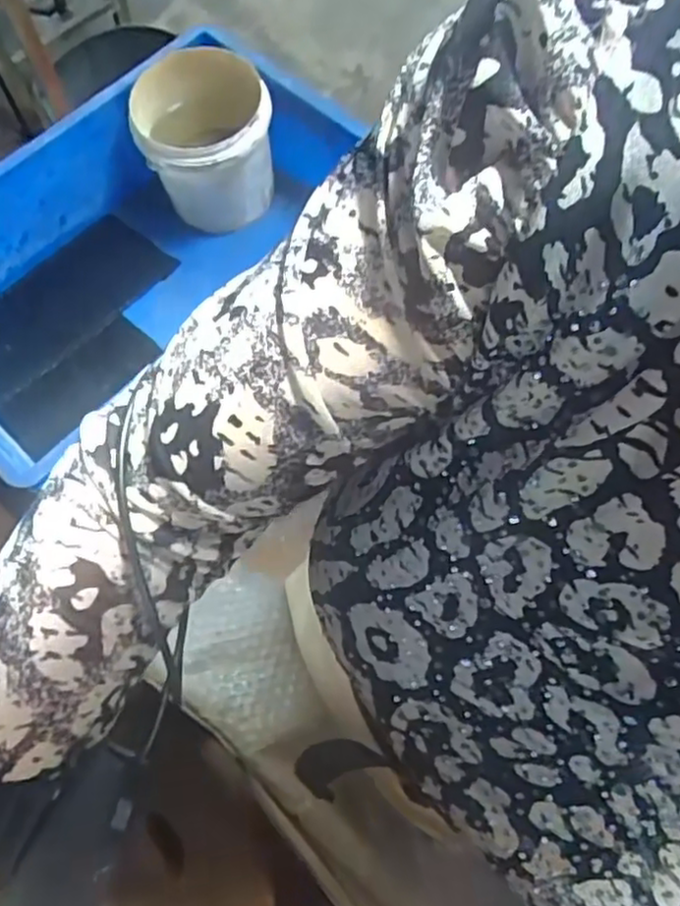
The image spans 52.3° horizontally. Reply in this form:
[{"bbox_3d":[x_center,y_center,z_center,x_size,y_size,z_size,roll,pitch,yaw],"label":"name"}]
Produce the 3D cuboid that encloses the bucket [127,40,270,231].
[{"bbox_3d":[-0.160,-0.377,0.844,0.150,0.141,0.156,0,68,0],"label":"bucket"}]

